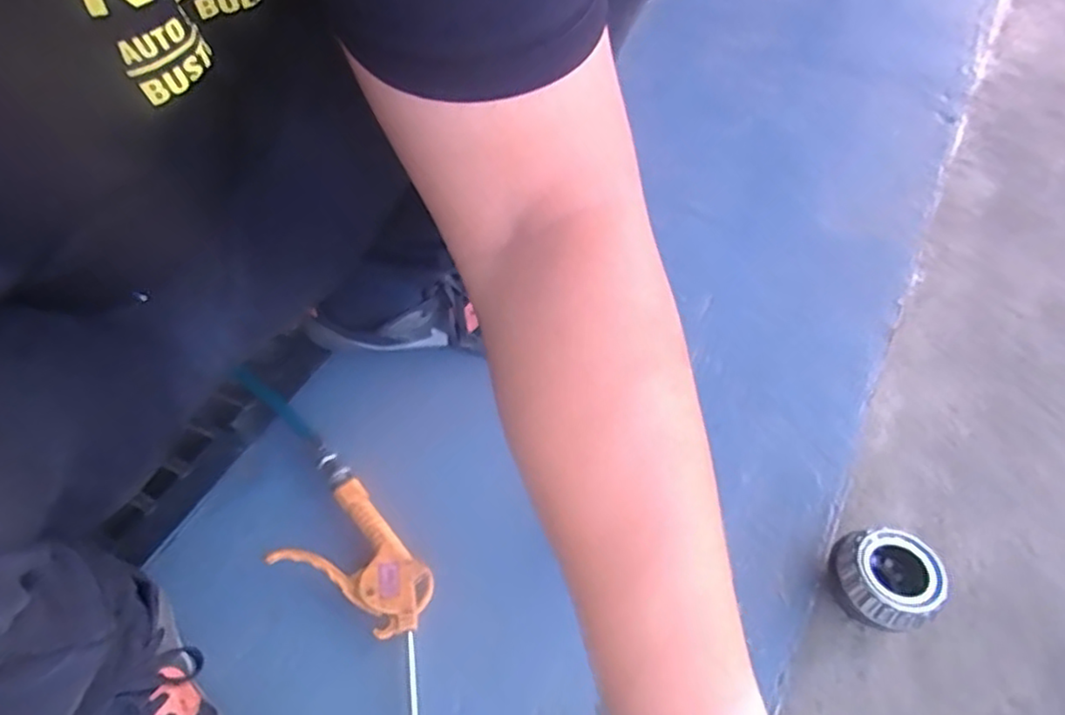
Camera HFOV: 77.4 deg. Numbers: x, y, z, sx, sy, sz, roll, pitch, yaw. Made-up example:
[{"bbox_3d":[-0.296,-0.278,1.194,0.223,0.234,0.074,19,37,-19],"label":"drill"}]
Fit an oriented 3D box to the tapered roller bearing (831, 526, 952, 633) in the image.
[{"bbox_3d":[0.260,0.170,0.499,0.068,0.062,0.072,-20,56,-11],"label":"tapered roller bearing"}]

